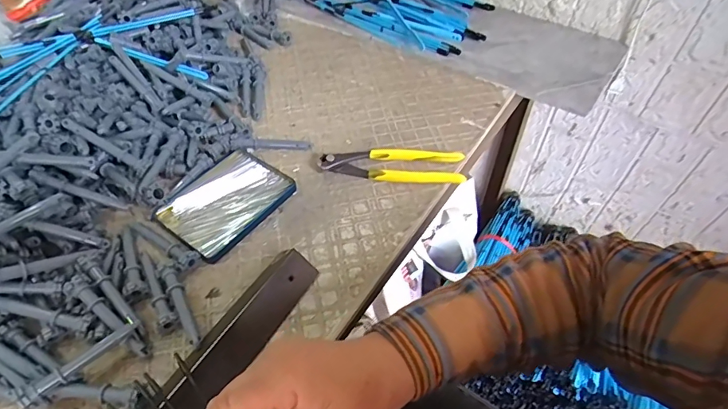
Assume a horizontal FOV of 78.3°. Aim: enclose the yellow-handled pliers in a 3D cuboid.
[{"bbox_3d":[0.032,-0.045,0.519,0.163,0.016,0.039,4,51,4],"label":"yellow-handled pliers"}]

